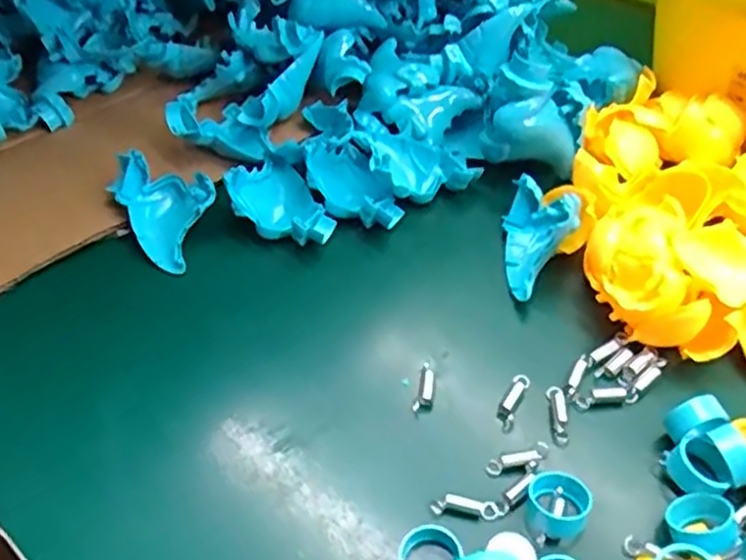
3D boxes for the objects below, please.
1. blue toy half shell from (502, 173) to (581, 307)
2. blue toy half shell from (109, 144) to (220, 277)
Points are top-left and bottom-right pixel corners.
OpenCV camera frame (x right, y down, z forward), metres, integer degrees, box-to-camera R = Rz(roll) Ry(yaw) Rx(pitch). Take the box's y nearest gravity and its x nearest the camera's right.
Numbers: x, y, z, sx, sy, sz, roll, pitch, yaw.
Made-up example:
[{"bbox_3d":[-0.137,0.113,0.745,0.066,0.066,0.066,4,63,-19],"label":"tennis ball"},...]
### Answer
[{"bbox_3d":[0.090,-0.028,0.379,0.033,0.044,0.070,1,48,5],"label":"blue toy half shell"},{"bbox_3d":[-0.127,-0.042,0.407,0.061,0.035,0.047,22,53,22],"label":"blue toy half shell"}]

